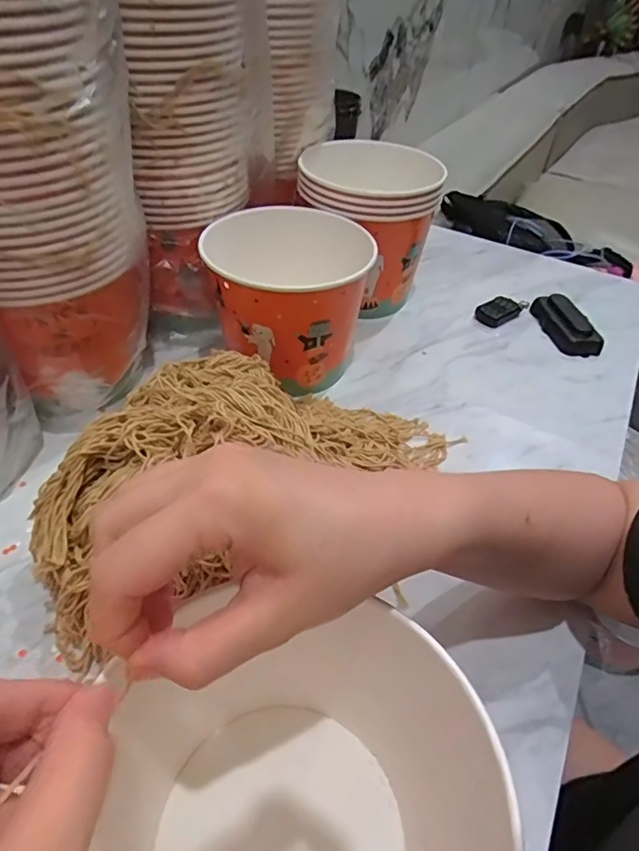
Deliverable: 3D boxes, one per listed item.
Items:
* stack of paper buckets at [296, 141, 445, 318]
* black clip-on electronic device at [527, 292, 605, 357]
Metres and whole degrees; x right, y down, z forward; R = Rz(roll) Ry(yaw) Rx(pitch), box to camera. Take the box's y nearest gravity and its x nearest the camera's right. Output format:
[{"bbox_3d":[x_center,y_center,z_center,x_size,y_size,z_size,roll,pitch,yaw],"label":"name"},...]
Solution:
[{"bbox_3d":[0.050,-0.226,0.619,0.155,0.157,0.145,11,45,6],"label":"stack of paper buckets"},{"bbox_3d":[0.296,-0.124,0.632,0.041,0.028,0.100,-5,45,-11],"label":"black clip-on electronic device"}]

